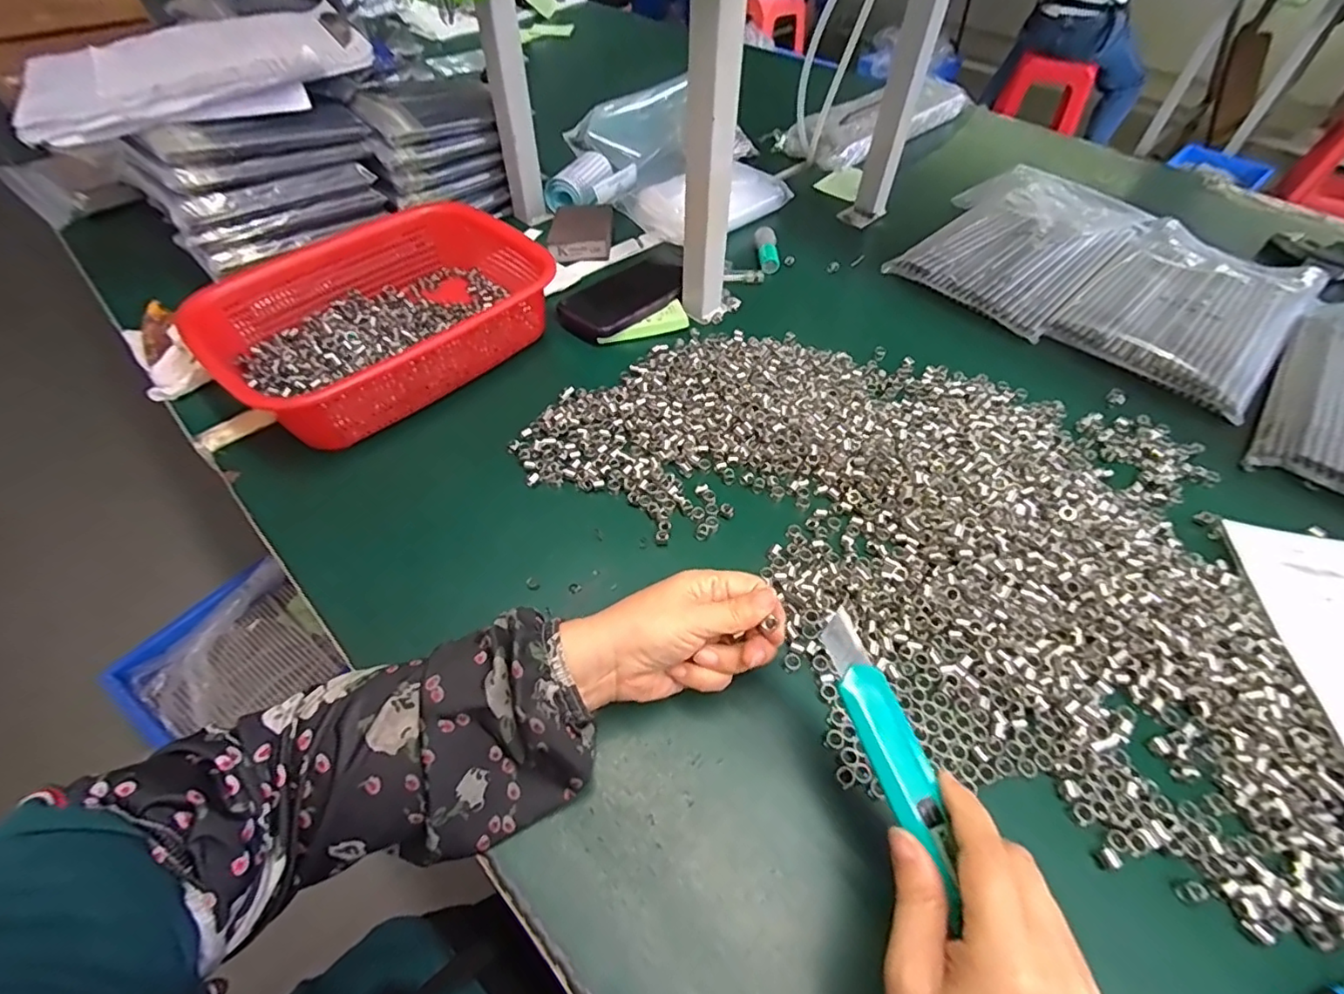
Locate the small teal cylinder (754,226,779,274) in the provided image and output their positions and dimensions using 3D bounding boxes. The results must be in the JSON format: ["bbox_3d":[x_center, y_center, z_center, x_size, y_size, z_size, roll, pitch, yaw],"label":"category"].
[{"bbox_3d":[0.111,-0.286,0.677,0.025,0.027,0.067,-1,52,-2],"label":"small teal cylinder"}]

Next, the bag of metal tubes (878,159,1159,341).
[{"bbox_3d":[0.419,-0.314,0.704,0.317,0.036,0.203,-37,61,-26],"label":"bag of metal tubes"}]

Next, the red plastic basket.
[{"bbox_3d":[-0.250,-0.173,0.539,0.203,0.067,0.282,37,60,25],"label":"red plastic basket"}]

